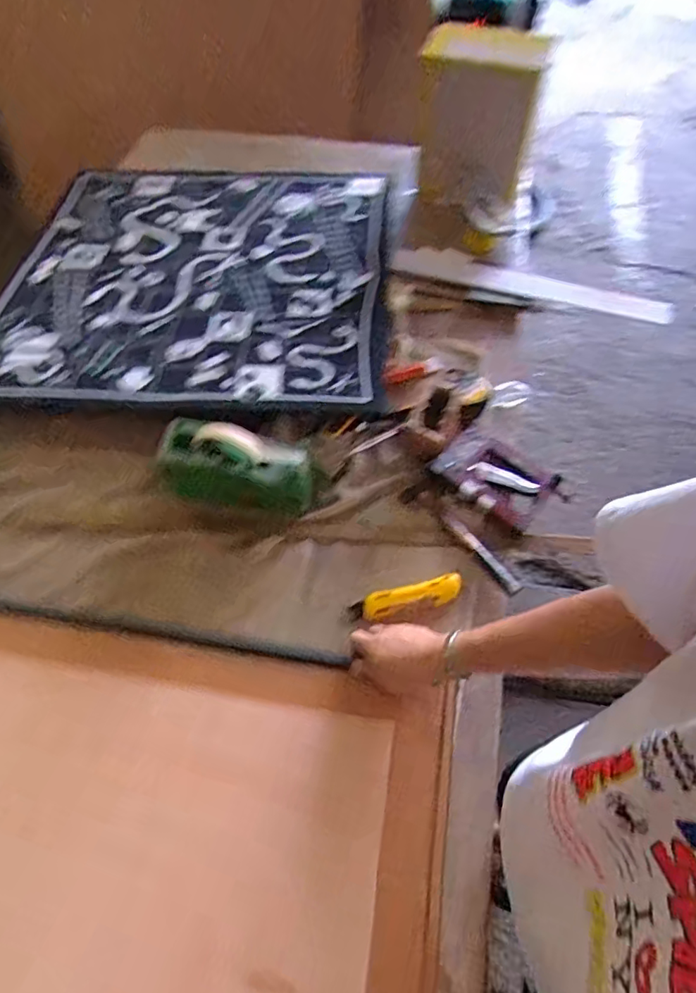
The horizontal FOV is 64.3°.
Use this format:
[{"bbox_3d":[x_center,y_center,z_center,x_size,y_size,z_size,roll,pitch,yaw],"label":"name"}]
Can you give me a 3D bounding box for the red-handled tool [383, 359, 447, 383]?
[{"bbox_3d":[0.110,-0.208,0.920,0.126,0.011,0.028,-21,60,-27],"label":"red-handled tool"}]

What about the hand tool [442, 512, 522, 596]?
[{"bbox_3d":[0.181,0.076,0.757,0.021,0.011,0.142,-30,65,-16],"label":"hand tool"}]

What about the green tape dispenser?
[{"bbox_3d":[-0.154,-0.041,0.753,0.209,0.096,0.084,13,61,7],"label":"green tape dispenser"}]

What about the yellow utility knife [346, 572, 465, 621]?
[{"bbox_3d":[0.075,0.132,0.720,0.148,0.021,0.035,-10,61,-5],"label":"yellow utility knife"}]

